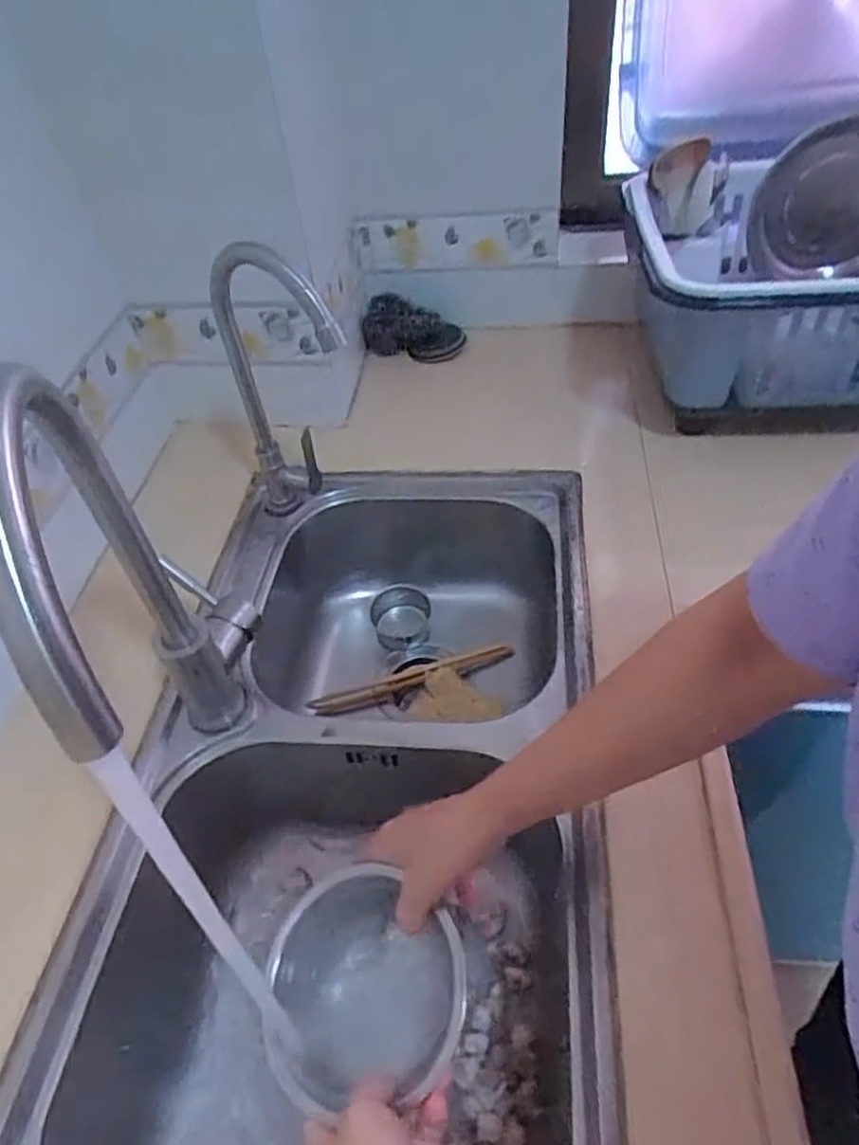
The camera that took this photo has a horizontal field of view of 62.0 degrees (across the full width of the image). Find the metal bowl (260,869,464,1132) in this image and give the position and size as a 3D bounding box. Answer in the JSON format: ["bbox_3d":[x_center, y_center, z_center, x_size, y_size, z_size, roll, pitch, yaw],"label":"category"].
[{"bbox_3d":[-0.045,0.281,0.490,0.134,0.057,0.133,-3,46,3],"label":"metal bowl"}]

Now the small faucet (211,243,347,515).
[{"bbox_3d":[-0.131,-0.154,0.669,0.067,0.285,0.147,-28,50,-20],"label":"small faucet"}]

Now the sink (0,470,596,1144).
[{"bbox_3d":[-0.062,0.207,0.637,0.373,0.191,0.697,2,47,8],"label":"sink"}]

